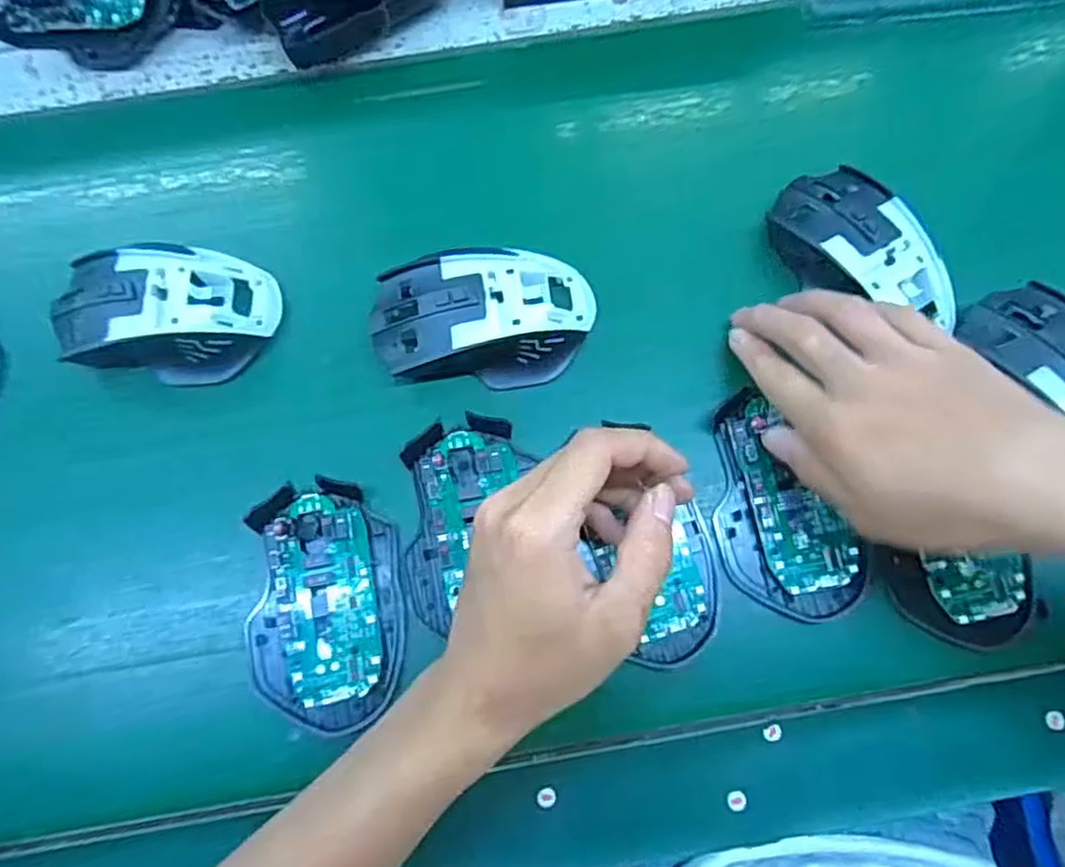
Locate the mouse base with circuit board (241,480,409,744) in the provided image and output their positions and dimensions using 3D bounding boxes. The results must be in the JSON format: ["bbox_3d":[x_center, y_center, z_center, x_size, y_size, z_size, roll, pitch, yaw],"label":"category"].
[{"bbox_3d":[-0.101,0.083,0.340,0.073,0.016,0.116,-6,75,0],"label":"mouse base with circuit board"}]

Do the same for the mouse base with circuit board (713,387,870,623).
[{"bbox_3d":[0.119,0.037,0.347,0.060,0.017,0.112,-21,80,-5],"label":"mouse base with circuit board"}]

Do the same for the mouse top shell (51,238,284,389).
[{"bbox_3d":[-0.197,-0.063,0.370,0.113,0.038,0.066,-3,75,0],"label":"mouse top shell"}]

